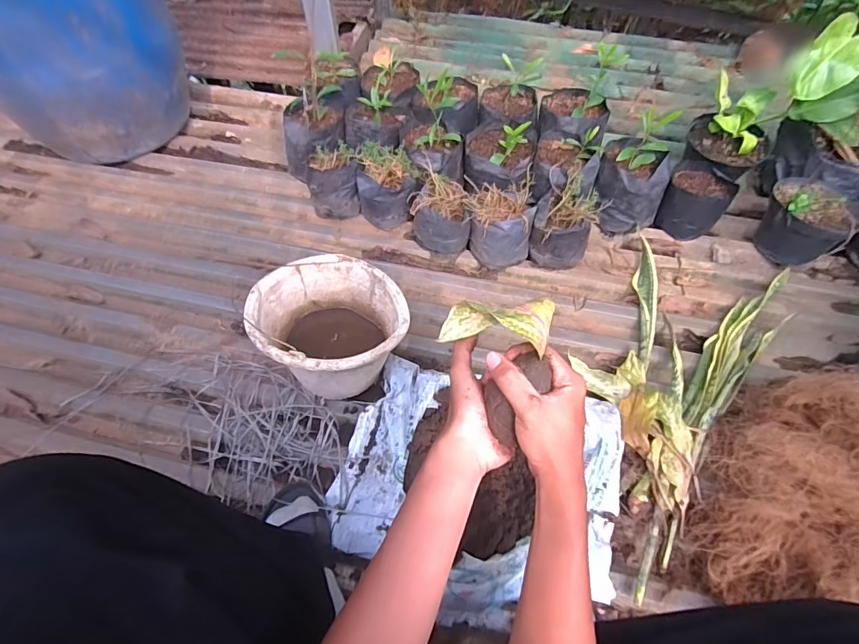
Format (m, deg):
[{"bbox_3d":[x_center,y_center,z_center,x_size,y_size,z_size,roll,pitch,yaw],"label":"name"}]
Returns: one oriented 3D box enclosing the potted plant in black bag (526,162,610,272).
[{"bbox_3d":[0.284,-0.209,0.959,0.120,0.136,0.153,21,60,12],"label":"potted plant in black bag"}]

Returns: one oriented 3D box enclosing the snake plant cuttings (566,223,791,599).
[{"bbox_3d":[0.411,0.089,0.810,0.273,0.067,0.686,32,63,18],"label":"snake plant cuttings"}]

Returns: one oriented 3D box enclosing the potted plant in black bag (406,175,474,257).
[{"bbox_3d":[0.022,-0.227,0.988,0.117,0.105,0.133,-6,58,-4],"label":"potted plant in black bag"}]

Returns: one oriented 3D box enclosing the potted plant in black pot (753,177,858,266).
[{"bbox_3d":[0.783,-0.209,0.958,0.164,0.144,0.176,39,66,19],"label":"potted plant in black pot"}]

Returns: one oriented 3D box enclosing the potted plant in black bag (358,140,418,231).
[{"bbox_3d":[-0.093,-0.302,1.021,0.133,0.128,0.121,0,58,0],"label":"potted plant in black bag"}]

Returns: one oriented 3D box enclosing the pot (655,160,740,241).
[{"bbox_3d":[0.583,-0.265,1.013,0.129,0.110,0.135,0,58,0],"label":"pot"}]

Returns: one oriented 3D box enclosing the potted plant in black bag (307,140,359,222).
[{"bbox_3d":[-0.214,-0.311,1.031,0.113,0.135,0.095,-8,59,-5],"label":"potted plant in black bag"}]

